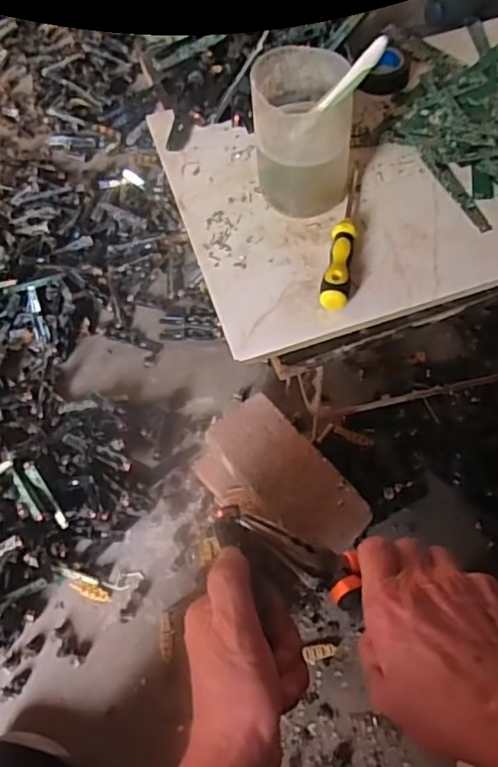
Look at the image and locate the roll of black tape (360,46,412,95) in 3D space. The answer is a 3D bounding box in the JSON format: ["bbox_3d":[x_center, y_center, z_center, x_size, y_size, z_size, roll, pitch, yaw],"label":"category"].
[{"bbox_3d":[0.128,-0.297,0.581,0.051,0.015,0.051,0,63,4],"label":"roll of black tape"}]

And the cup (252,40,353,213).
[{"bbox_3d":[0.043,-0.193,0.480,0.074,0.110,0.077,-2,59,3],"label":"cup"}]

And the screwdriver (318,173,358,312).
[{"bbox_3d":[0.074,-0.114,0.478,0.019,0.021,0.142,9,64,8],"label":"screwdriver"}]

